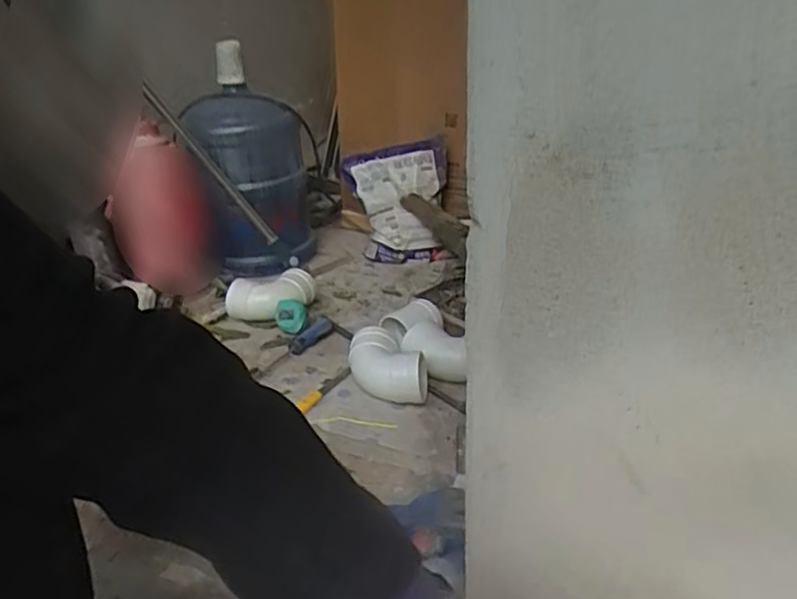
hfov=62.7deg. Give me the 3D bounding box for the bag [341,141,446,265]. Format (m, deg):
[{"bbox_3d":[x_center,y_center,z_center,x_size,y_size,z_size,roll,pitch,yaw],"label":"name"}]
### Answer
[{"bbox_3d":[-0.009,-0.219,1.527,0.269,0.258,0.082,1,10,31],"label":"bag"}]

